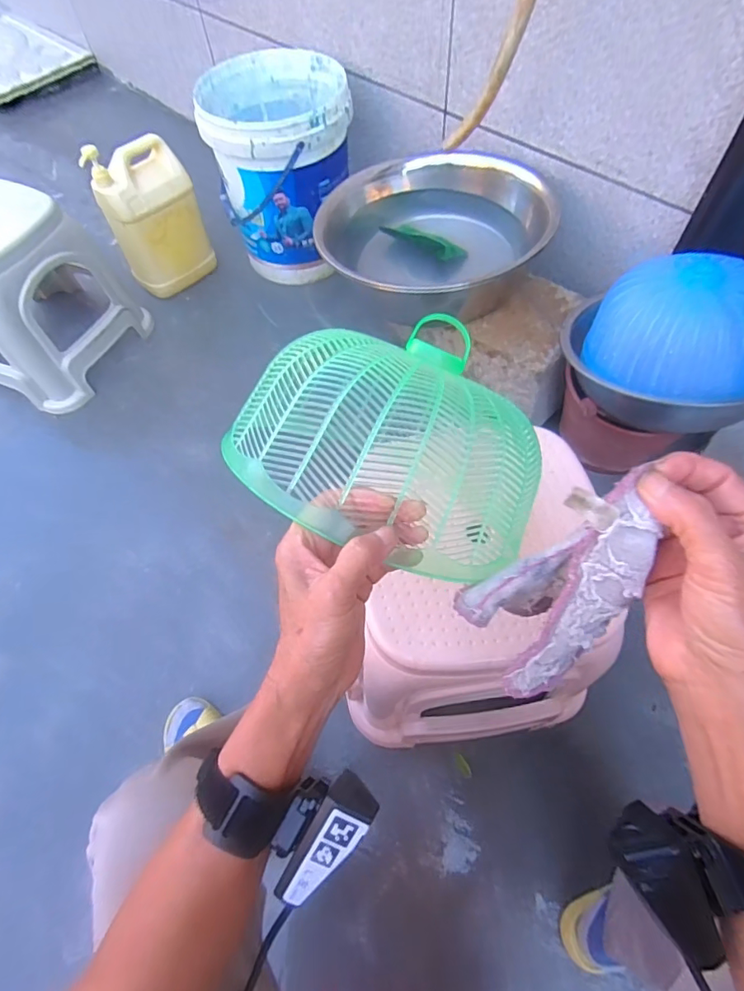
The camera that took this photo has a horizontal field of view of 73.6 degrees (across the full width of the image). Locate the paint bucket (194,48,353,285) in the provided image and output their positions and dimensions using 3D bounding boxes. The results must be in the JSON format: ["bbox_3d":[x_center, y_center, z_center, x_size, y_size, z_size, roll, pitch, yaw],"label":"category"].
[{"bbox_3d":[-0.192,-0.715,1.114,0.292,0.328,0.291,-1,63,2],"label":"paint bucket"}]

